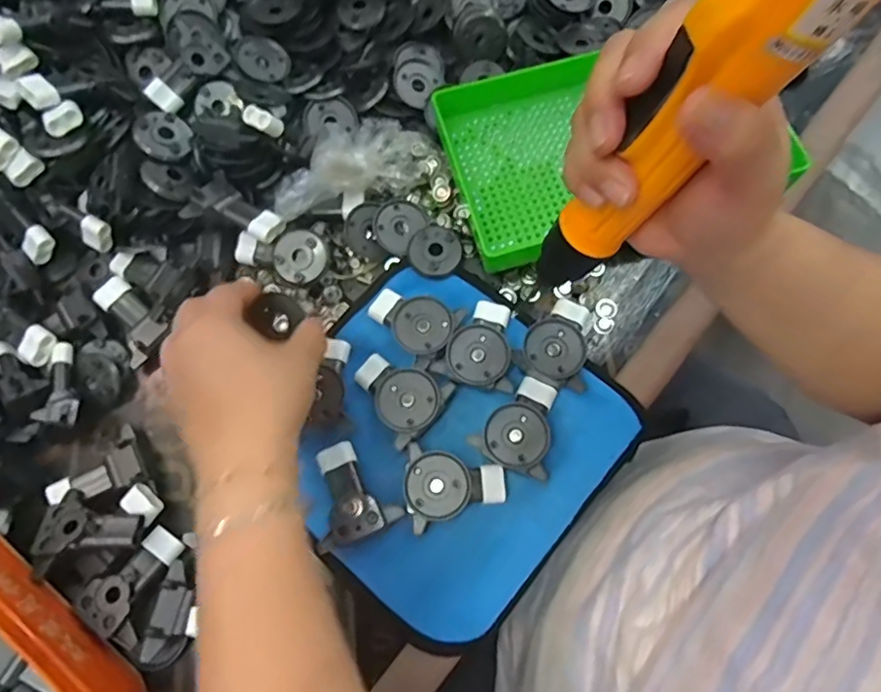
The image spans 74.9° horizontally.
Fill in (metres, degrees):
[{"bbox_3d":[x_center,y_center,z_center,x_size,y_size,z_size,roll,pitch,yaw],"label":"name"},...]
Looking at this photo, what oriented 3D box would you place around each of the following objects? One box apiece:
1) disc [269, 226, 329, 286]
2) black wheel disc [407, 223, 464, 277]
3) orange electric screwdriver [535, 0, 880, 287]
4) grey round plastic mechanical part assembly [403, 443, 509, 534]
[{"bbox_3d":[-0.104,-0.066,0.423,0.042,0.014,0.039,0,73,1],"label":"disc"},{"bbox_3d":[-0.004,-0.074,0.430,0.039,0.004,0.043,-2,73,1],"label":"black wheel disc"},{"bbox_3d":[0.085,-0.079,0.206,0.030,0.164,0.029,-20,73,-26],"label":"orange electric screwdriver"},{"bbox_3d":[0.008,0.086,0.378,0.065,0.014,0.051,-15,74,-3],"label":"grey round plastic mechanical part assembly"}]

